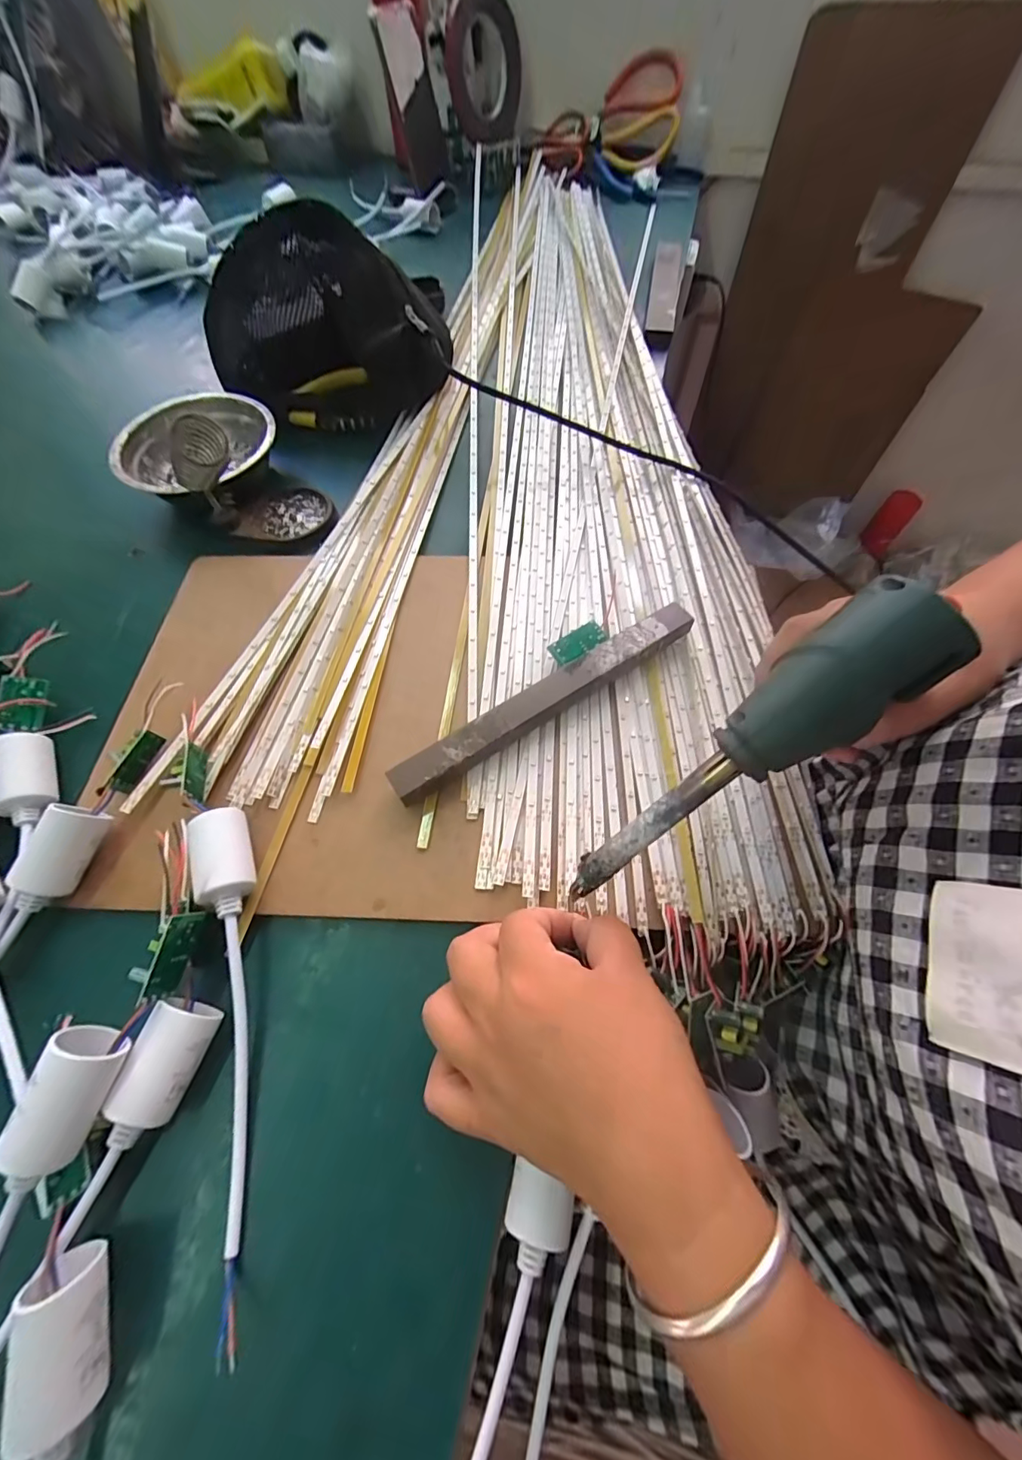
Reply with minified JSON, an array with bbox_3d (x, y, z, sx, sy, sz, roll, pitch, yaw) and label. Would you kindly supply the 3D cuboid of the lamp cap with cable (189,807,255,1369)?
[{"bbox_3d":[-0.127,0.136,0.222,0.029,0.025,0.207,-15,66,-9],"label":"lamp cap with cable"}]

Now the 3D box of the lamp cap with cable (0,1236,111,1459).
[{"bbox_3d":[-0.152,0.284,0.145,0.025,0.029,0.187,-7,65,-5],"label":"lamp cap with cable"}]

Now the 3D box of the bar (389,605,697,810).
[{"bbox_3d":[0.024,-0.020,0.299,0.213,0.021,0.024,-33,69,-16],"label":"bar"}]

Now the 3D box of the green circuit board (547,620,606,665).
[{"bbox_3d":[0.044,-0.058,0.316,0.037,0.004,0.019,-33,71,-9],"label":"green circuit board"}]

